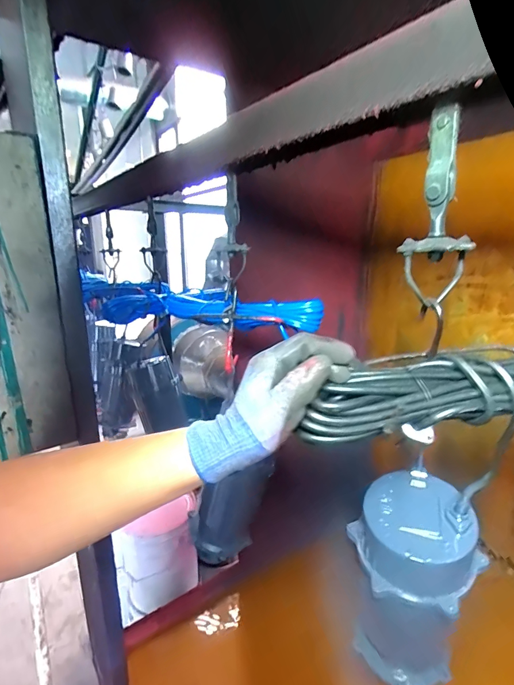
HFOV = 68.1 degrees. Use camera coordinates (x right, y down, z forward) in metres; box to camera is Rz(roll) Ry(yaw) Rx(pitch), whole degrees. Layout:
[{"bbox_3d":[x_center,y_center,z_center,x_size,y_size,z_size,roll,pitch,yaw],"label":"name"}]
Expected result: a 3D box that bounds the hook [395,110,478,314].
[{"bbox_3d":[0.192,-0.136,0.410,0.065,0.196,0.059,2,12,26],"label":"hook"}]

